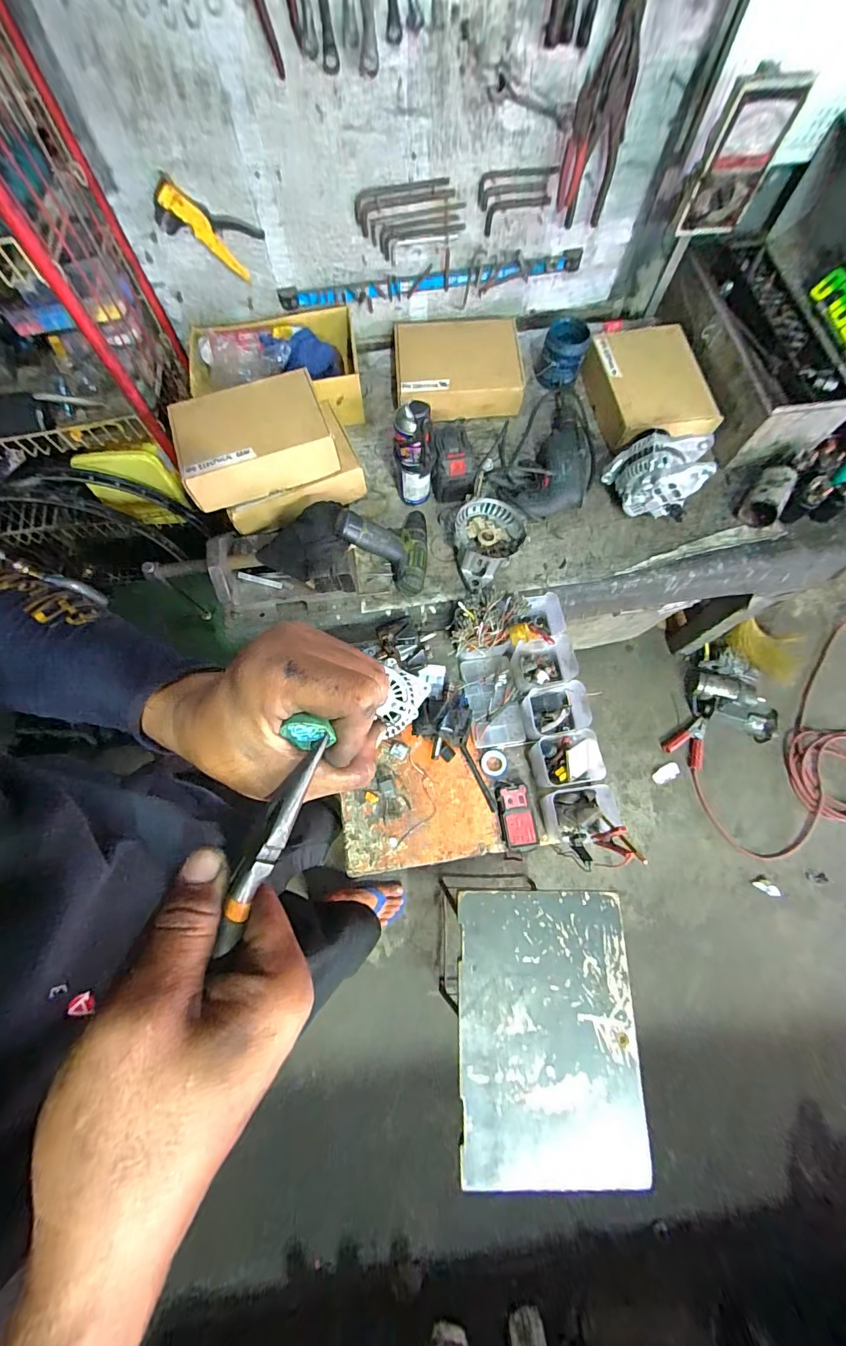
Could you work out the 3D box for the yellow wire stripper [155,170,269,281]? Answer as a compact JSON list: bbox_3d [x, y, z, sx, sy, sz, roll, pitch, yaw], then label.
[{"bbox_3d":[-0.386,-0.798,0.779,0.164,0.081,0.026,-1,69,-40],"label":"yellow wire stripper"}]

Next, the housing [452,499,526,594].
[{"bbox_3d":[0.120,-0.257,0.850,0.133,0.065,0.178,31,76,9],"label":"housing"}]

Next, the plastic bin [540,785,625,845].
[{"bbox_3d":[0.275,0.249,0.758,0.120,0.072,0.093,-9,73,-3],"label":"plastic bin"}]

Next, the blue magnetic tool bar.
[{"bbox_3d":[0.021,-0.823,0.911,0.625,0.035,0.014,-10,73,-3],"label":"blue magnetic tool bar"}]

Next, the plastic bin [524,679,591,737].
[{"bbox_3d":[0.246,0.074,0.813,0.109,0.078,0.087,-11,74,-3],"label":"plastic bin"}]

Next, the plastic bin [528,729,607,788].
[{"bbox_3d":[0.258,0.157,0.787,0.108,0.071,0.091,-8,73,-2],"label":"plastic bin"}]

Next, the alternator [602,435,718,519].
[{"bbox_3d":[0.456,-0.391,0.859,0.171,0.129,0.121,23,75,7],"label":"alternator"}]

